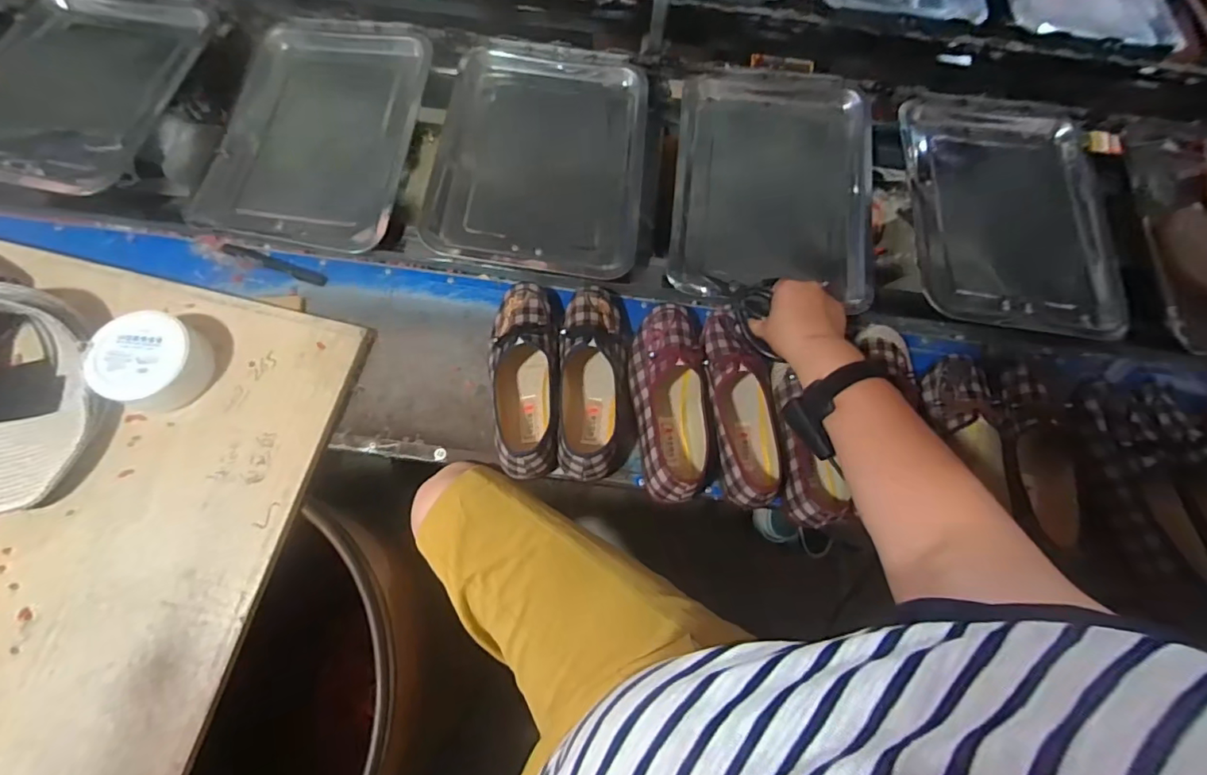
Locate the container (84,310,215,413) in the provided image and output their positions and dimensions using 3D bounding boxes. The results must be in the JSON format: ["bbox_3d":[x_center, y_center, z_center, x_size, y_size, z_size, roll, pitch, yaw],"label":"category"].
[{"bbox_3d":[-0.494,-0.028,0.562,0.092,0.059,0.103,16,72,3],"label":"container"}]

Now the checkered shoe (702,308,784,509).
[{"bbox_3d":[0.161,0.017,0.590,0.081,0.063,0.236,0,72,-2],"label":"checkered shoe"}]

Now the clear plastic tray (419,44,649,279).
[{"bbox_3d":[-0.080,-0.315,0.702,0.269,0.058,0.338,7,72,0],"label":"clear plastic tray"}]

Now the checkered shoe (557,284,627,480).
[{"bbox_3d":[-0.010,-0.011,0.598,0.082,0.075,0.236,0,72,-2],"label":"checkered shoe"}]

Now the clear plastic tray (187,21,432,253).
[{"bbox_3d":[-0.391,-0.353,0.705,0.261,0.047,0.337,7,72,0],"label":"clear plastic tray"}]

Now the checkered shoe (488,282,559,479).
[{"bbox_3d":[-0.093,-0.012,0.597,0.082,0.079,0.238,-1,72,-2],"label":"checkered shoe"}]

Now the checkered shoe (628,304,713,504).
[{"bbox_3d":[0.077,0.013,0.591,0.088,0.072,0.235,-3,72,-3],"label":"checkered shoe"}]

